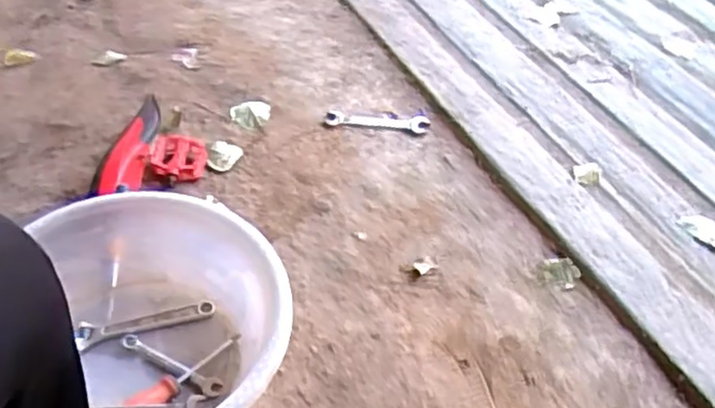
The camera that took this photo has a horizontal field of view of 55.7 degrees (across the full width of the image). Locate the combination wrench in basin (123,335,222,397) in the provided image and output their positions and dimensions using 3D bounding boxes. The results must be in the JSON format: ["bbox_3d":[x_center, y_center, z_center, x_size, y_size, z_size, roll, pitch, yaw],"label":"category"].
[{"bbox_3d":[-0.221,0.187,0.803,0.133,0.014,0.023,24,50,16],"label":"combination wrench in basin"}]

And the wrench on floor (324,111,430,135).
[{"bbox_3d":[0.034,-0.142,1.164,0.173,0.013,0.034,6,47,1],"label":"wrench on floor"}]

